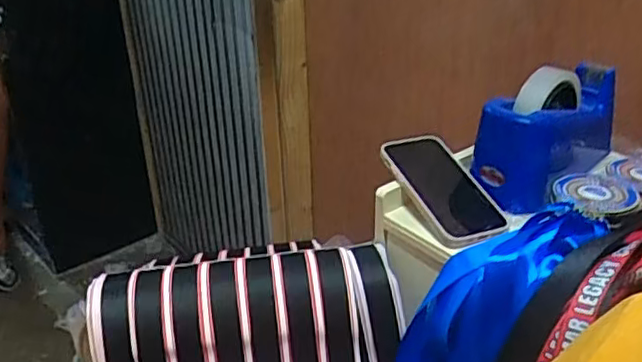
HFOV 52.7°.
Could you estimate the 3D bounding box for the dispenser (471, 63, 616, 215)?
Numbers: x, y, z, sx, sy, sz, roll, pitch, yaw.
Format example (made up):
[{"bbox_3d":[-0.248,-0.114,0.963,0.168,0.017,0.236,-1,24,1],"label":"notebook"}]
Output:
[{"bbox_3d":[0.258,-0.057,0.709,0.222,0.123,0.063,-20,35,-30],"label":"dispenser"}]

